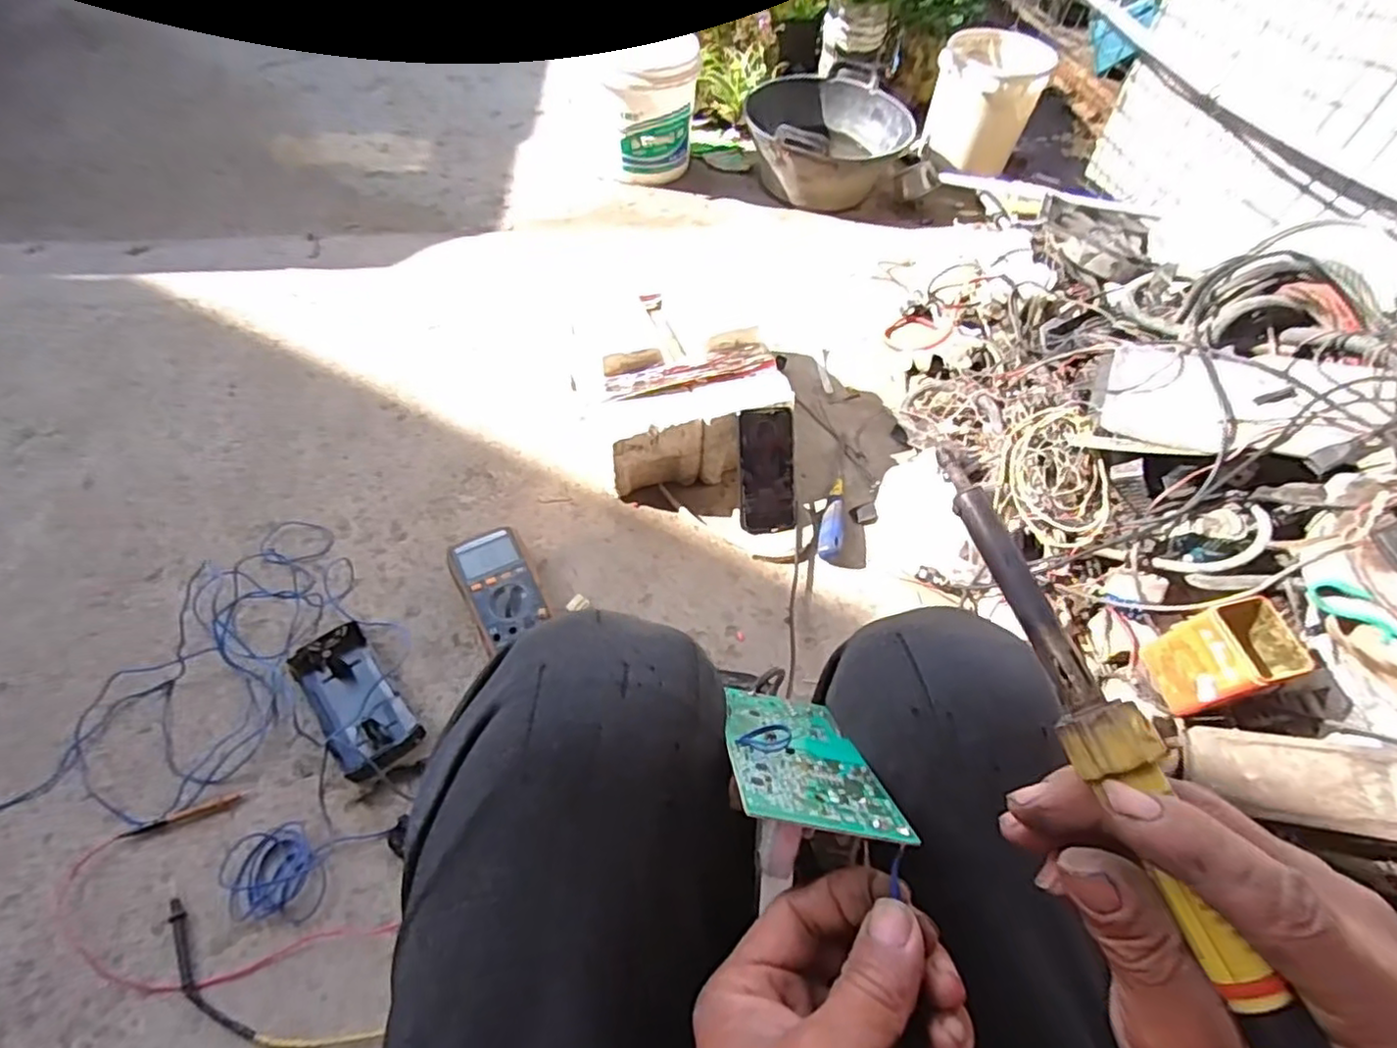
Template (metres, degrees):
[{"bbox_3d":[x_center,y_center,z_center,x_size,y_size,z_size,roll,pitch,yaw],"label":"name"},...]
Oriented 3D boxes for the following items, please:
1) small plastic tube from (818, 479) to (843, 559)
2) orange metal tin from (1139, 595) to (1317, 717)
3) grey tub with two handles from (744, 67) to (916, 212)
[{"bbox_3d":[0.187,-0.009,0.920,0.030,0.033,0.141,11,53,3],"label":"small plastic tube"},{"bbox_3d":[0.572,0.150,0.726,0.065,0.133,0.094,-8,54,-11],"label":"orange metal tin"},{"bbox_3d":[0.294,-0.888,1.516,0.363,0.195,0.339,3,53,-3],"label":"grey tub with two handles"}]

